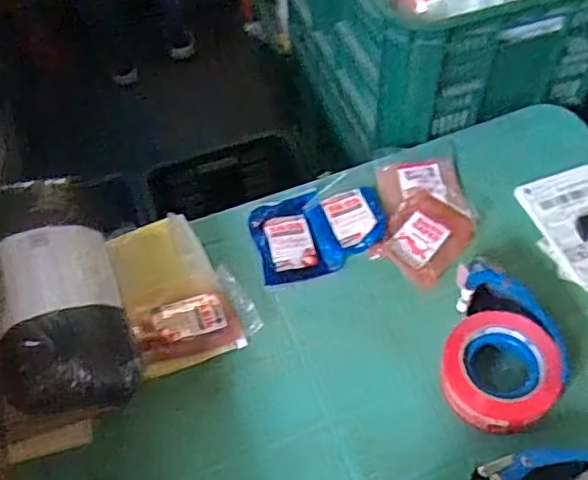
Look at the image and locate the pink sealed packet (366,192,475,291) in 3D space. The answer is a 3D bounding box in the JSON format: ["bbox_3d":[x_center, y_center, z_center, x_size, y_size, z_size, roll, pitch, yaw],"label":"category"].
[{"bbox_3d":[0.155,-0.005,0.729,0.091,0.013,0.111,32,62,22],"label":"pink sealed packet"}]

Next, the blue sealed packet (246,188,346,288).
[{"bbox_3d":[-0.001,-0.007,0.742,0.093,0.013,0.122,-15,56,-8],"label":"blue sealed packet"}]

